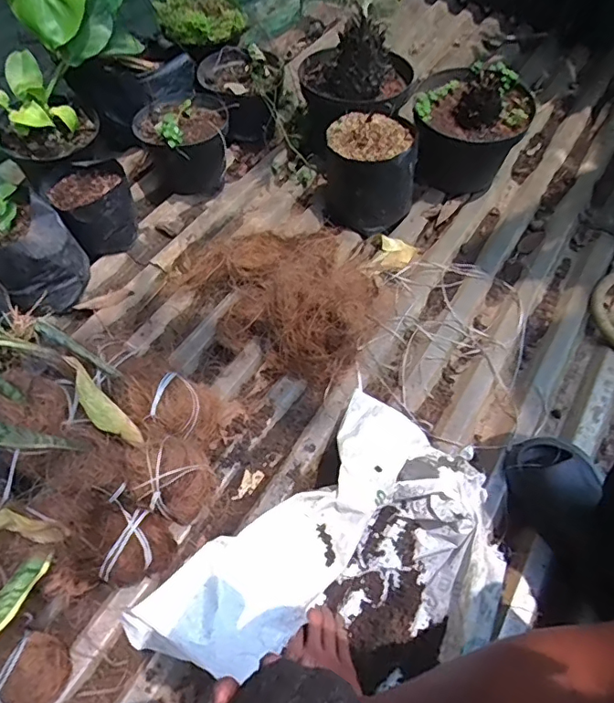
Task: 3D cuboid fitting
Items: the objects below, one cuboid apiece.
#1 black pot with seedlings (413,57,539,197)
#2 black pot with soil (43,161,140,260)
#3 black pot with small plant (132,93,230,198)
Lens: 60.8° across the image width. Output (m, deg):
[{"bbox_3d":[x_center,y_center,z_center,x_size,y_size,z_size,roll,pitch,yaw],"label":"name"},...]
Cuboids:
[{"bbox_3d":[0.309,-0.434,1.028,0.213,0.191,0.199,3,57,-4],"label":"black pot with seedlings"},{"bbox_3d":[-0.364,-0.243,0.916,0.122,0.113,0.120,3,57,-4],"label":"black pot with soil"},{"bbox_3d":[-0.236,-0.398,0.998,0.168,0.137,0.189,-9,59,-12],"label":"black pot with small plant"}]

